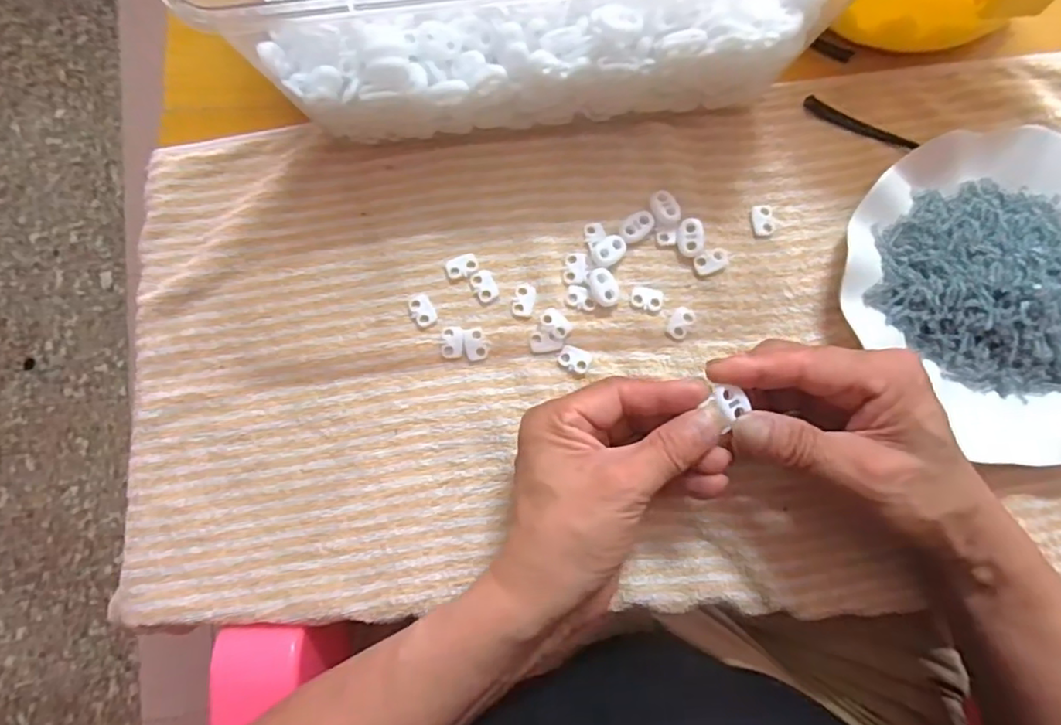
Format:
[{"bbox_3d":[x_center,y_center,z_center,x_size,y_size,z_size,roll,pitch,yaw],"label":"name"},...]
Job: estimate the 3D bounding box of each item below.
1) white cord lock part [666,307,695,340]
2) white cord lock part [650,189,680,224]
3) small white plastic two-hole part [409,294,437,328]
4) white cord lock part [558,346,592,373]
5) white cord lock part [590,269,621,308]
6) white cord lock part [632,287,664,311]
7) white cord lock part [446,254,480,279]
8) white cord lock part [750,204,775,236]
[{"bbox_3d":[0.086,-0.023,0.353,0.012,0.004,0.019,35,82,6],"label":"white cord lock part"},{"bbox_3d":[0.079,-0.090,0.360,0.014,0.008,0.021,-25,81,-4],"label":"white cord lock part"},{"bbox_3d":[-0.062,-0.030,0.355,0.013,0.004,0.018,-30,81,-5],"label":"small white plastic two-hole part"},{"bbox_3d":[0.025,-0.002,0.348,0.018,0.004,0.013,19,81,3],"label":"white cord lock part"},{"bbox_3d":[0.042,-0.043,0.353,0.015,0.007,0.022,-21,81,-4],"label":"white cord lock part"},{"bbox_3d":[0.067,-0.037,0.355,0.018,0.004,0.013,13,80,2],"label":"white cord lock part"},{"bbox_3d":[-0.040,-0.057,0.359,0.018,0.004,0.012,-22,81,-4],"label":"white cord lock part"},{"bbox_3d":[0.136,-0.084,0.362,0.012,0.004,0.019,-3,80,-1],"label":"white cord lock part"}]

